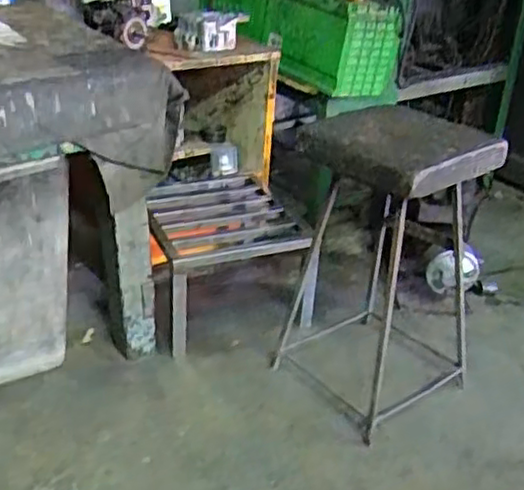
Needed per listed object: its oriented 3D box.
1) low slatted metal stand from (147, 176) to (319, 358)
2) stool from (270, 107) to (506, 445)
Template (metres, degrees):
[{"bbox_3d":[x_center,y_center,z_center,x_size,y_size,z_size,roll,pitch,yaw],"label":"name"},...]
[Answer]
[{"bbox_3d":[-0.089,0.009,1.464,0.295,0.206,0.431,-7,31,-17],"label":"low slatted metal stand"},{"bbox_3d":[0.213,0.023,1.206,0.294,0.473,0.277,-19,36,-34],"label":"stool"}]

